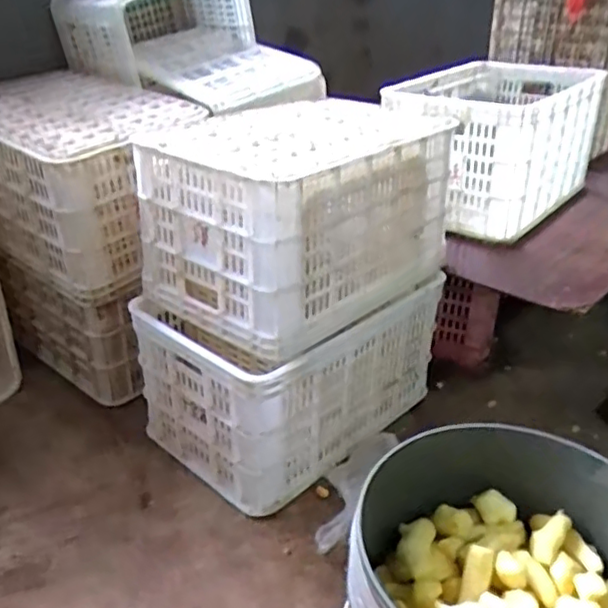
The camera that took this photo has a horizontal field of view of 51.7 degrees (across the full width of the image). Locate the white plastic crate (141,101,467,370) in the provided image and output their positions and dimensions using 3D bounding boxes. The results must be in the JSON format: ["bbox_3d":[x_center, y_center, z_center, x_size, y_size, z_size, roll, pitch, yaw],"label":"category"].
[{"bbox_3d":[-0.001,-0.165,1.134,0.341,0.295,0.491,21,31,36],"label":"white plastic crate"}]

